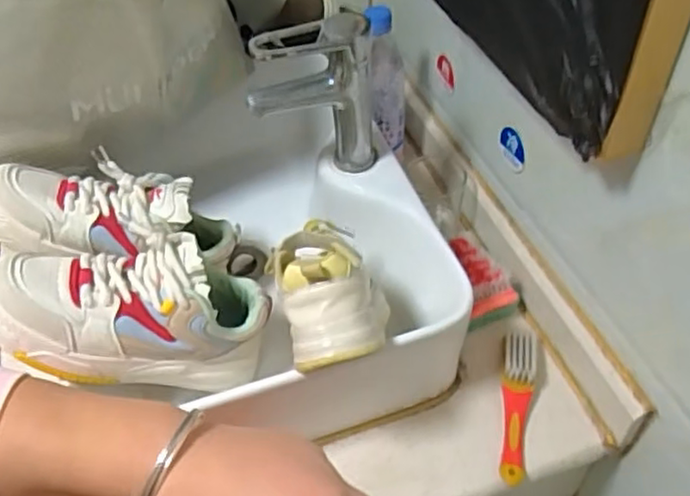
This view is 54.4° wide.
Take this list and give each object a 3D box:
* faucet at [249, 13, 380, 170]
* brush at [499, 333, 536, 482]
[{"bbox_3d":[-0.031,-0.157,0.708,0.134,0.165,0.066,-12,47,-10],"label":"faucet"},{"bbox_3d":[0.169,0.149,0.659,0.031,0.014,0.164,9,47,11],"label":"brush"}]

